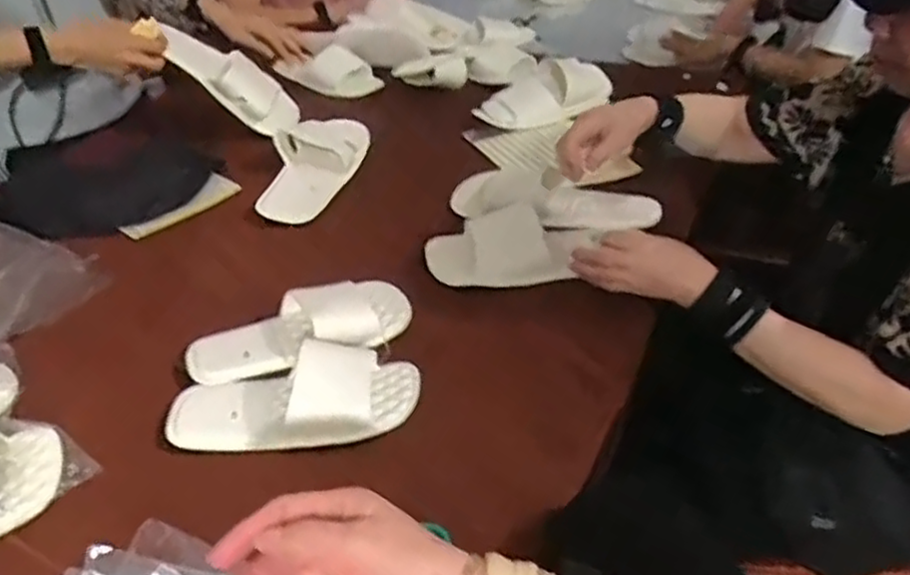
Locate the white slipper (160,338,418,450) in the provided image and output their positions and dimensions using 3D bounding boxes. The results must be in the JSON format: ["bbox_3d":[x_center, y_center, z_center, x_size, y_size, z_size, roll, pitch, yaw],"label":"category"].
[{"bbox_3d":[-0.156,0.097,0.690,0.234,0.048,0.098,-4,39,-2],"label":"white slipper"}]

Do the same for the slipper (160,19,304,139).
[{"bbox_3d":[-0.357,-0.343,1.159,0.248,0.056,0.106,38,46,-1],"label":"slipper"}]

